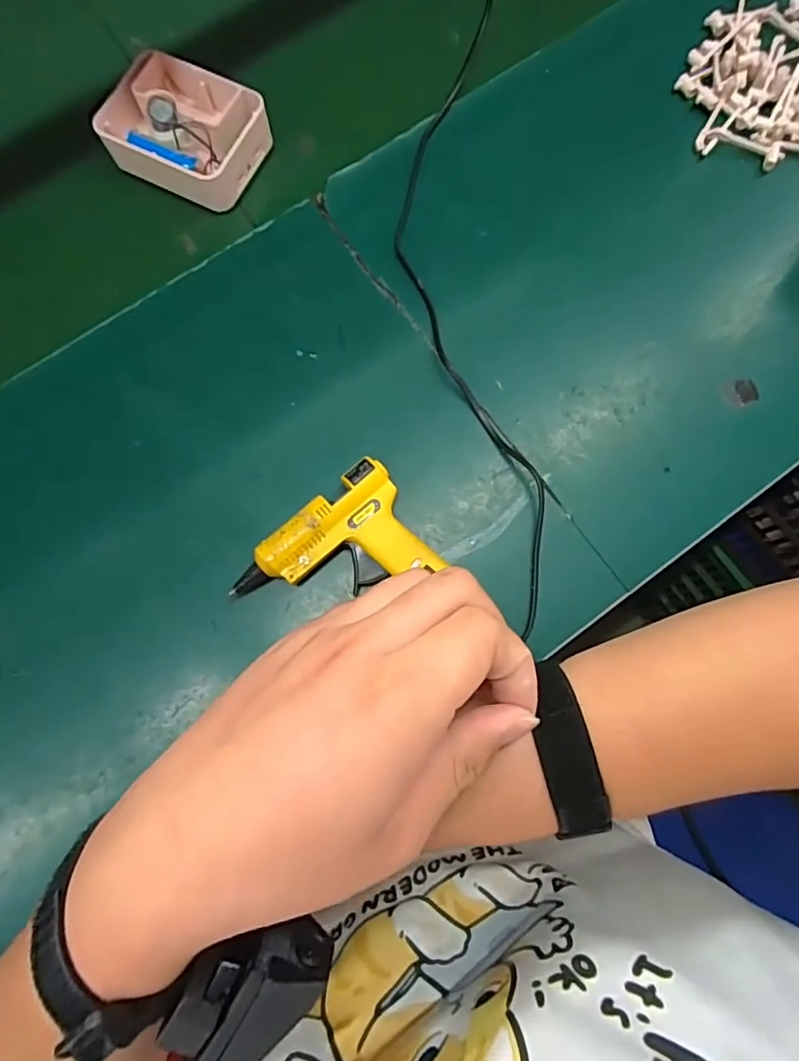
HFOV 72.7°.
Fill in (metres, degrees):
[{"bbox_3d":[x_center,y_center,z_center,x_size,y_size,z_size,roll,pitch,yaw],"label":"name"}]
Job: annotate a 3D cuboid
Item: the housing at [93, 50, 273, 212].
[{"bbox_3d":[-0.193,-0.362,0.491,0.127,0.041,0.105,26,80,5],"label":"housing"}]

